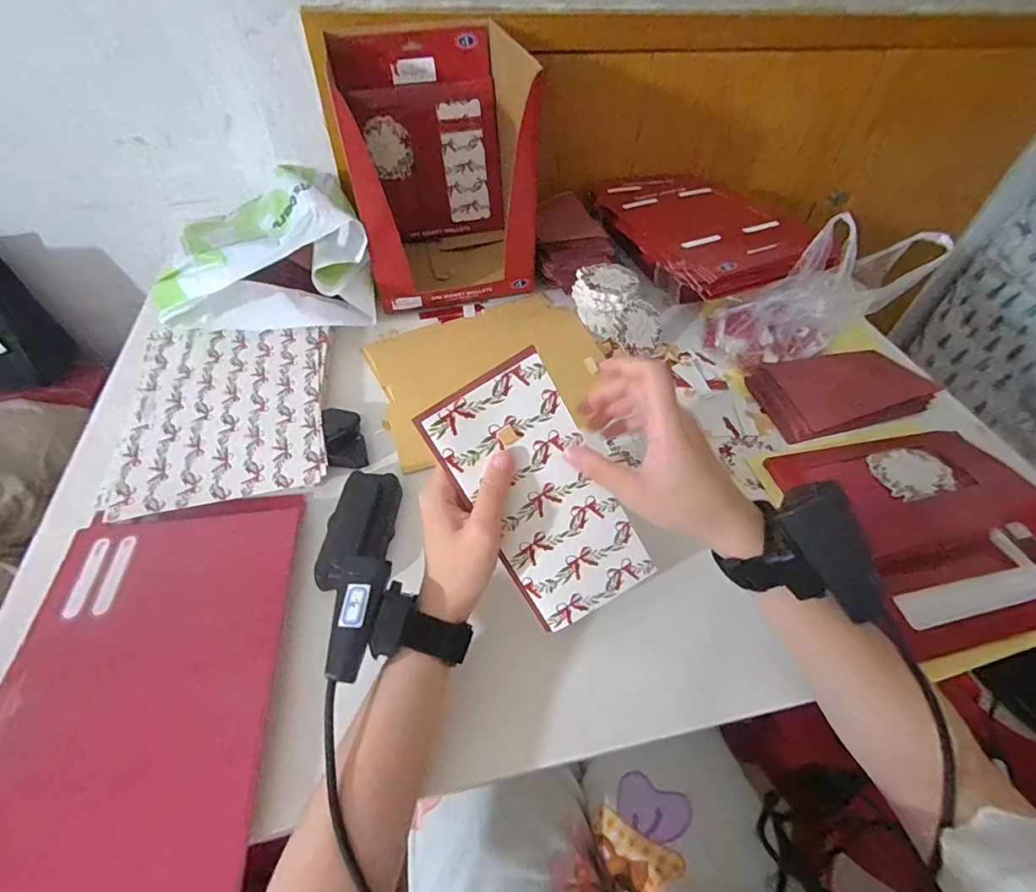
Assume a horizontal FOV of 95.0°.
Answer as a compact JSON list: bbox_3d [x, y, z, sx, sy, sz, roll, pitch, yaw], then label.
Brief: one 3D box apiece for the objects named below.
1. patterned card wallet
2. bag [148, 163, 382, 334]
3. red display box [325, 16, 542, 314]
[{"bbox_3d":[0.016,0.035,0.318,0.088,0.176,0.008,-31,11,-5],"label":"patterned card wallet"},{"bbox_3d":[-0.291,-0.227,0.564,0.221,0.115,0.189,-8,49,-9],"label":"bag"},{"bbox_3d":[-0.101,-0.347,0.601,0.202,0.246,0.241,-11,50,-12],"label":"red display box"}]

